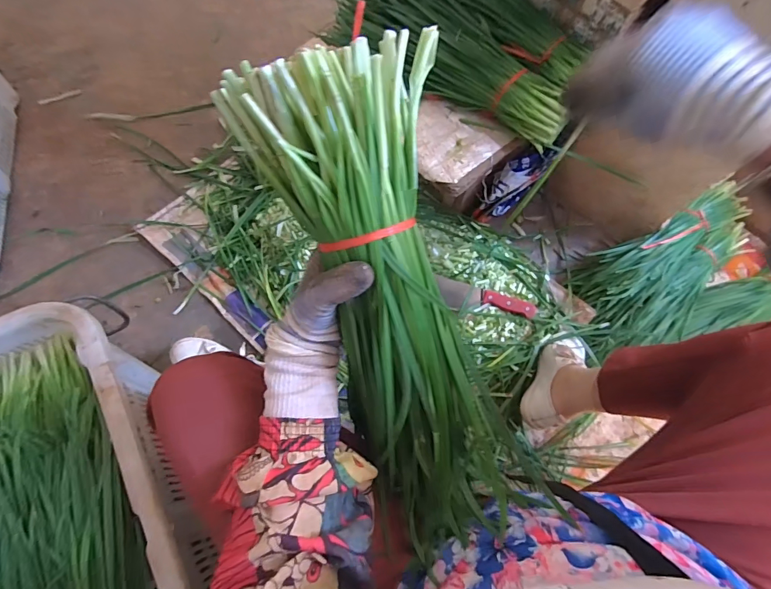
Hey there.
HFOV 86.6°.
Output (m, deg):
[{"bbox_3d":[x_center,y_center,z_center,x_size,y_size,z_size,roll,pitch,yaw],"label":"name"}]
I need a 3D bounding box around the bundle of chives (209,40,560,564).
[{"bbox_3d":[0.020,0.026,0.342,0.136,0.071,0.414,-22,112,-9],"label":"bundle of chives"}]

